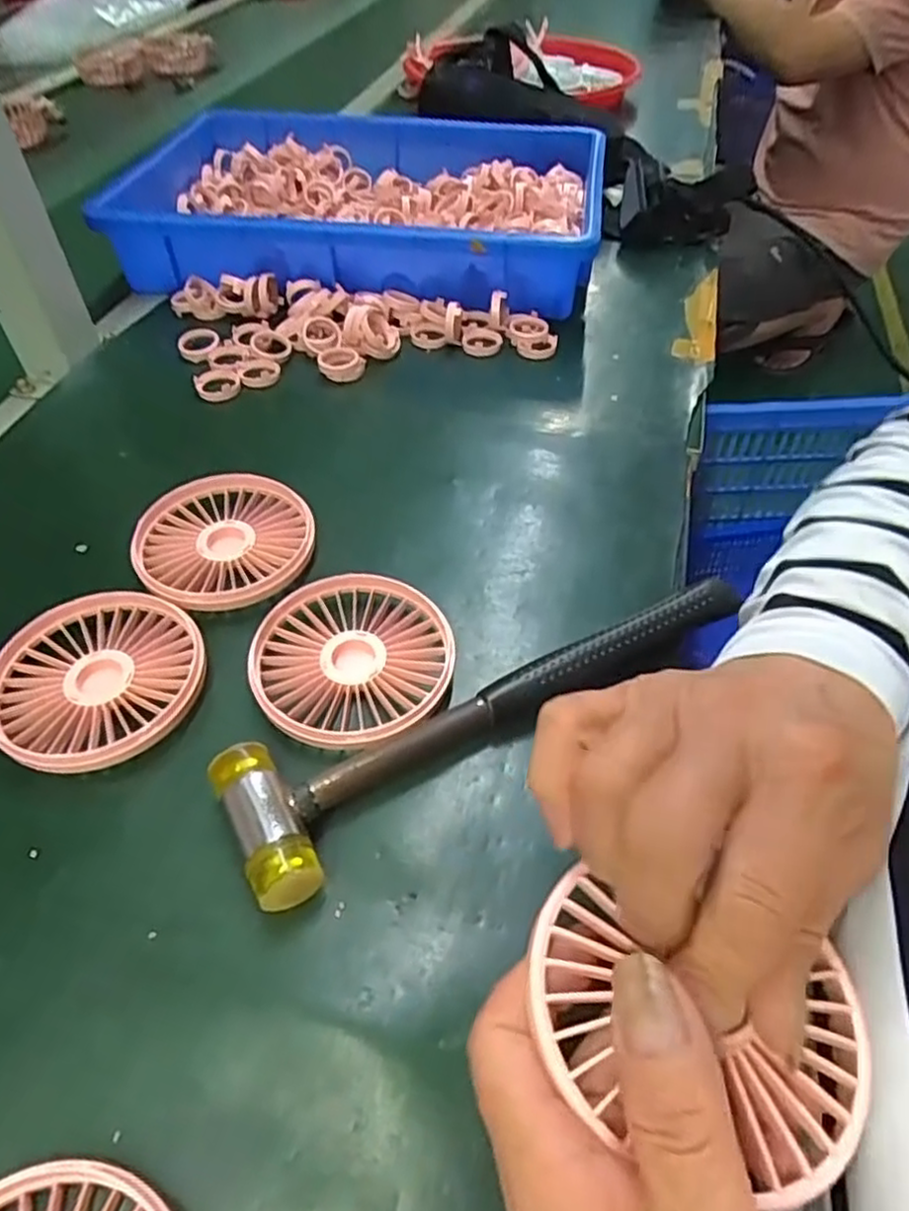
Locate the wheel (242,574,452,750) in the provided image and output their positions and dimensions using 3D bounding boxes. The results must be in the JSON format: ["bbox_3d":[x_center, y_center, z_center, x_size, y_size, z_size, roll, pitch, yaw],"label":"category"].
[{"bbox_3d":[-0.044,0.024,0.321,0.089,0.014,0.085,0,51,0],"label":"wheel"}]

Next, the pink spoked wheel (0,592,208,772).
[{"bbox_3d":[-0.156,0.032,0.314,0.087,0.013,0.086,0,51,0],"label":"pink spoked wheel"}]

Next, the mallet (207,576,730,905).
[{"bbox_3d":[0.018,0.036,0.306,0.236,0.022,0.059,-27,56,-21],"label":"mallet"}]

